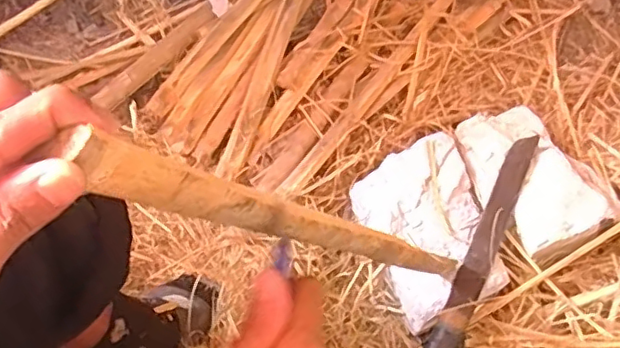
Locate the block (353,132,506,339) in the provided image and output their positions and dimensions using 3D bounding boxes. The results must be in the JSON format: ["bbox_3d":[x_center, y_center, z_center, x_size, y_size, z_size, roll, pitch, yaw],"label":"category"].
[{"bbox_3d":[0.141,0.066,0.706,0.137,0.078,0.204,-19,68,-9],"label":"block"}]

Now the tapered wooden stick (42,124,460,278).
[{"bbox_3d":[0.026,0.044,0.392,0.023,0.449,0.012,-27,66,21],"label":"tapered wooden stick"}]

